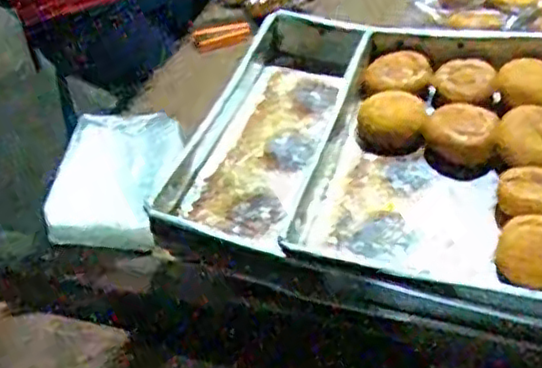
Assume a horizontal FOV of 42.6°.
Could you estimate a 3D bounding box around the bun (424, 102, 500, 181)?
[{"bbox_3d":[0.217,-0.050,0.801,0.081,0.058,0.094,4,39,12],"label":"bun"}]

